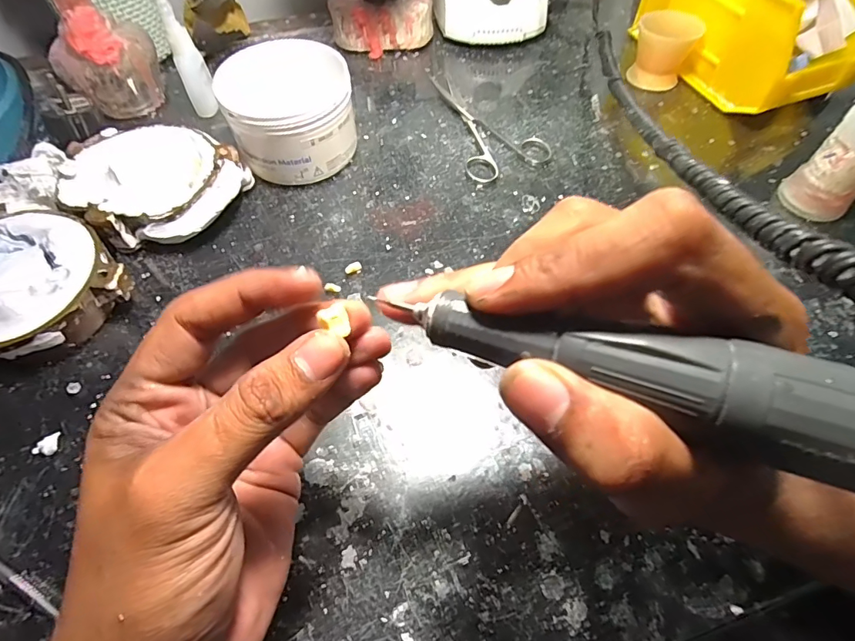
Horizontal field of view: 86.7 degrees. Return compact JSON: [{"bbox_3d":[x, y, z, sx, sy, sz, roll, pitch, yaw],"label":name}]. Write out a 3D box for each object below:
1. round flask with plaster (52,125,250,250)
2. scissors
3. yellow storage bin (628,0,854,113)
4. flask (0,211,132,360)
[{"bbox_3d":[-0.189,-0.092,0.316,0.111,0.035,0.094,14,60,8],"label":"round flask with plaster"},{"bbox_3d":[0.044,-0.170,0.384,0.072,0.009,0.130,-21,61,-13],"label":"scissors"},{"bbox_3d":[0.272,-0.251,0.384,0.091,0.090,0.186,-22,62,-13],"label":"yellow storage bin"},{"bbox_3d":[-0.239,-0.020,0.270,0.097,0.036,0.092,0,59,0],"label":"flask"}]

